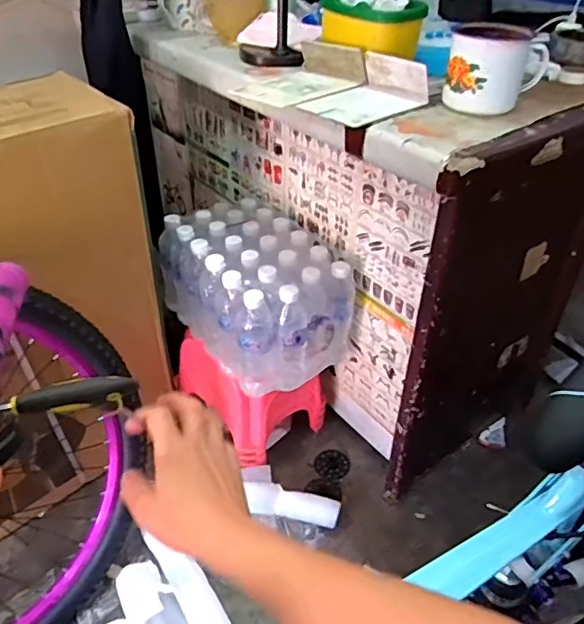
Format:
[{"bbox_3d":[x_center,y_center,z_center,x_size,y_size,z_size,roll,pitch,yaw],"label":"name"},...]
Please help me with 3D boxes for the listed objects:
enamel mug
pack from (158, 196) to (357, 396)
[{"bbox_3d":[0.271,-0.322,0.740,0.124,0.091,0.116,13,39,13],"label":"enamel mug"},{"bbox_3d":[-0.070,-0.046,1.100,0.259,0.219,0.355,-24,45,-29],"label":"pack"}]

